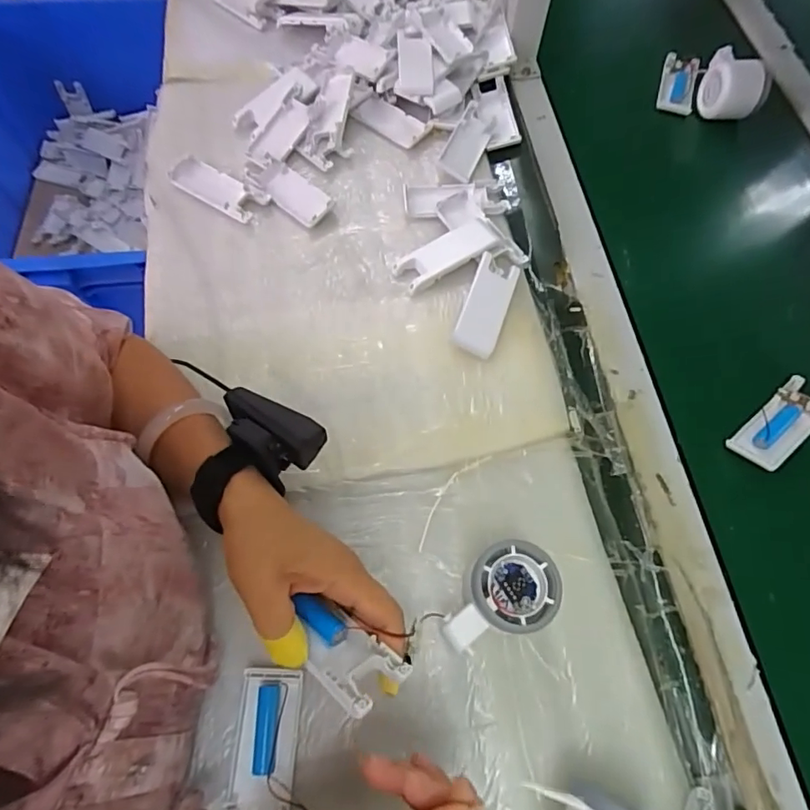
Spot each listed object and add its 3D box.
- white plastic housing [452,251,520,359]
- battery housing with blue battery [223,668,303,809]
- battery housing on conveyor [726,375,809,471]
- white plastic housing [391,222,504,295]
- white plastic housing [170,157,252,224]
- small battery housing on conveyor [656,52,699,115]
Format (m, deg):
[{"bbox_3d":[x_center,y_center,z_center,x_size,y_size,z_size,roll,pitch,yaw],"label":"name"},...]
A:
[{"bbox_3d":[0.073,-0.089,0.460,0.037,0.015,0.099,19,68,7],"label":"white plastic housing"},{"bbox_3d":[-0.092,0.226,0.326,0.041,0.015,0.101,2,66,0],"label":"battery housing with blue battery"},{"bbox_3d":[0.321,0.016,0.434,0.095,0.013,0.040,-37,72,-15],"label":"battery housing on conveyor"},{"bbox_3d":[0.038,-0.143,0.483,0.094,0.018,0.041,-27,70,-12],"label":"white plastic housing"},{"bbox_3d":[-0.192,-0.219,0.520,0.100,0.011,0.035,32,70,12],"label":"white plastic housing"},{"bbox_3d":[0.336,-0.396,0.628,0.041,0.019,0.085,17,67,6],"label":"small battery housing on conveyor"}]

